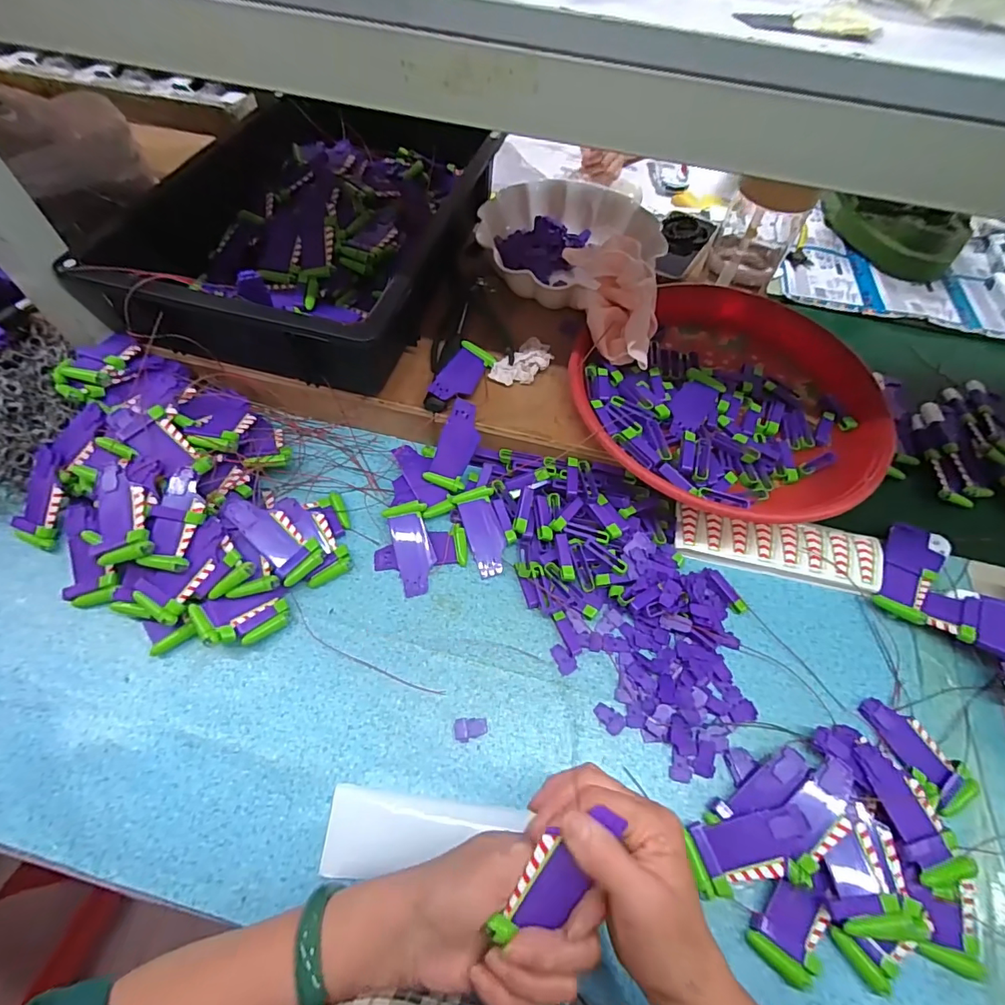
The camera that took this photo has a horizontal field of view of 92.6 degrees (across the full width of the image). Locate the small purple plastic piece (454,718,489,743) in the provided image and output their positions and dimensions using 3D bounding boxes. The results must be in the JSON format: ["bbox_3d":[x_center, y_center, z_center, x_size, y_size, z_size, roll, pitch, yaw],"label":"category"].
[{"bbox_3d":[-0.026,0.187,0.396,0.027,0.005,0.017,-5,62,-6],"label":"small purple plastic piece"}]

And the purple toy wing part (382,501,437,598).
[{"bbox_3d":[-0.087,0.044,0.462,0.038,0.007,0.089,-10,77,-9],"label":"purple toy wing part"}]

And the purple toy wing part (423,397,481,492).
[{"bbox_3d":[-0.046,-0.057,0.487,0.039,0.006,0.087,22,102,-11],"label":"purple toy wing part"}]

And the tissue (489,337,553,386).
[{"bbox_3d":[0.022,-0.149,0.515,0.041,0.016,0.069,41,65,19],"label":"tissue"}]

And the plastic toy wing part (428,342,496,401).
[{"bbox_3d":[-0.040,-0.133,0.499,0.039,0.007,0.087,30,56,-7],"label":"plastic toy wing part"}]

